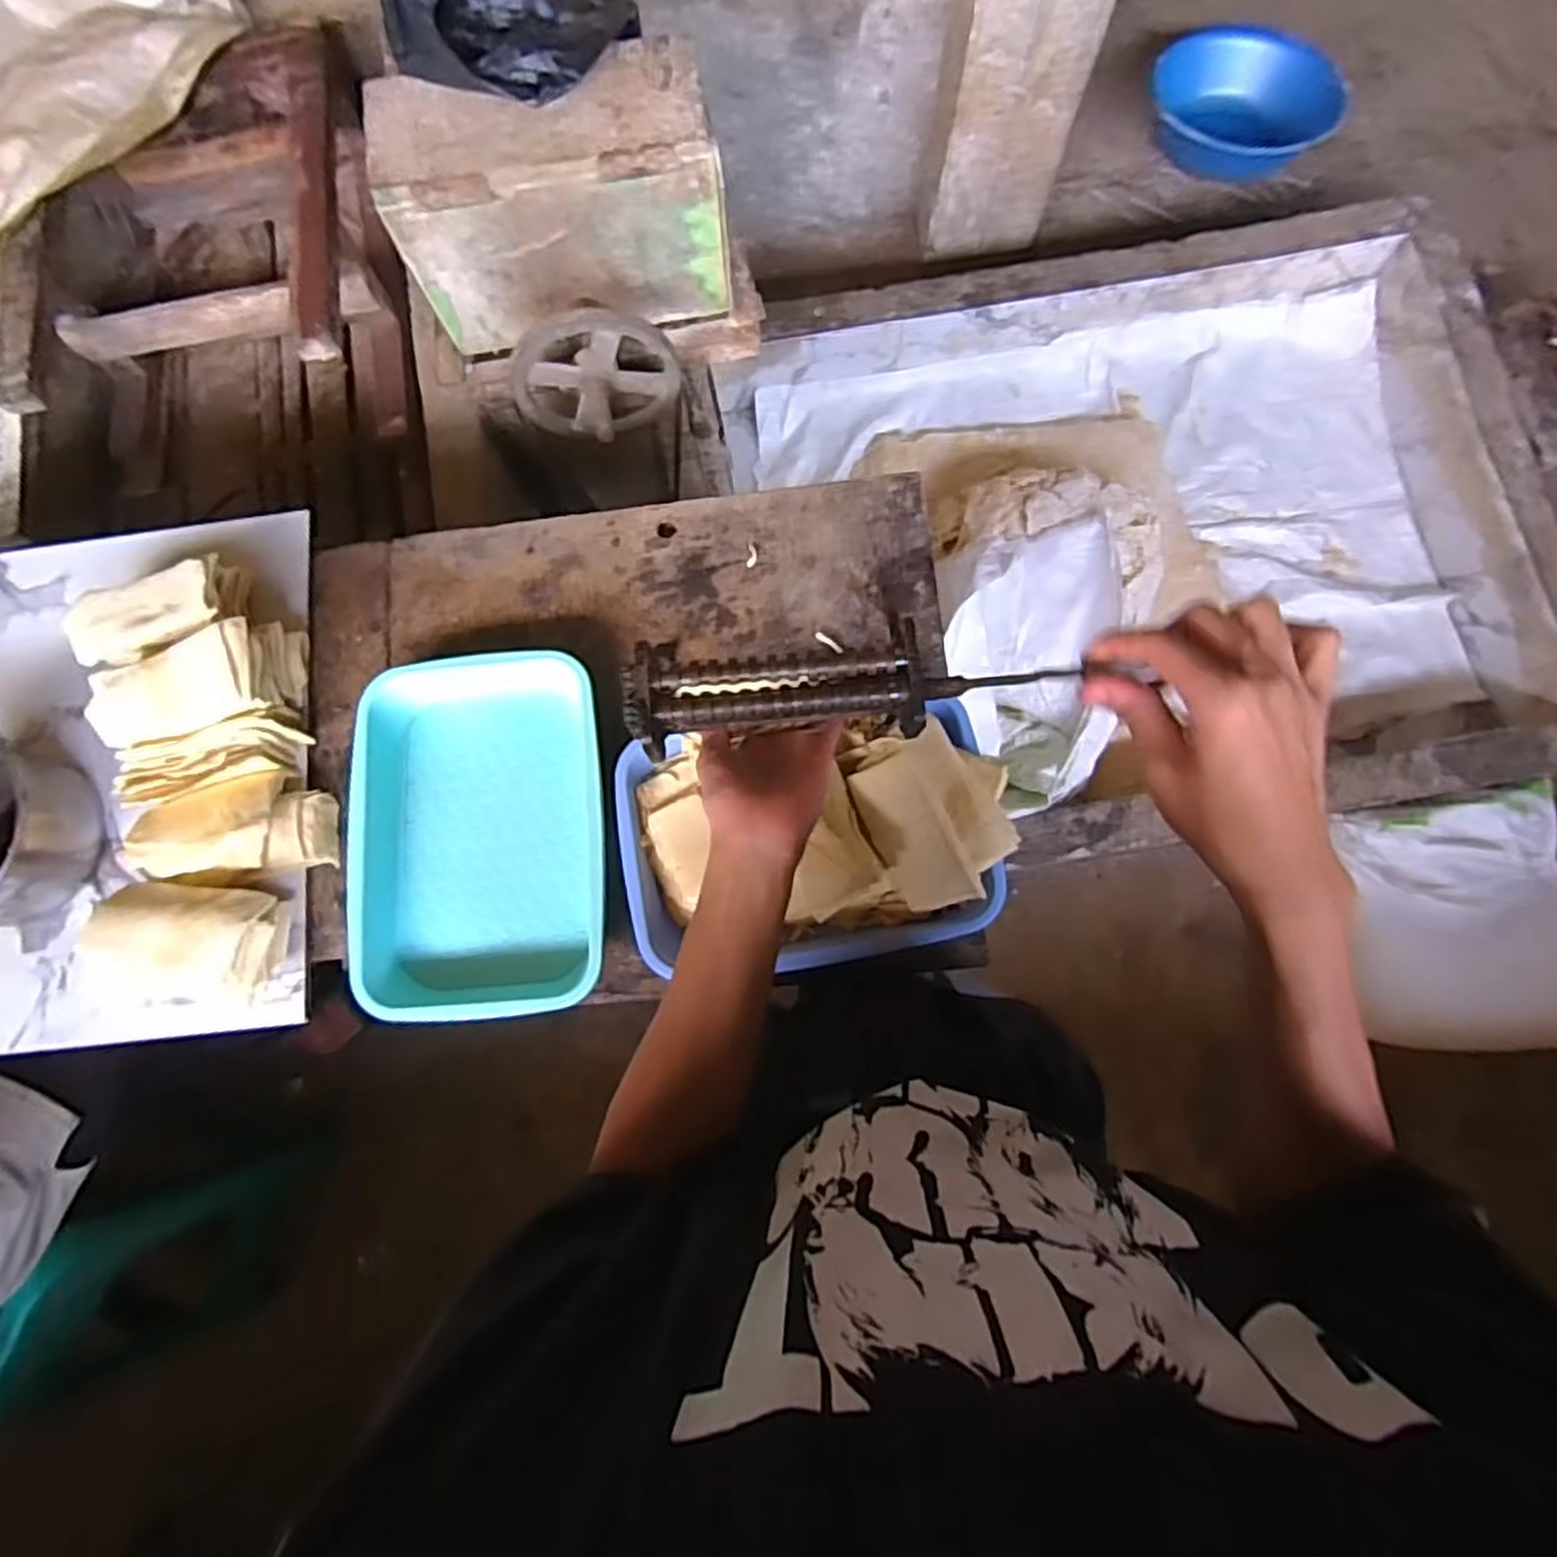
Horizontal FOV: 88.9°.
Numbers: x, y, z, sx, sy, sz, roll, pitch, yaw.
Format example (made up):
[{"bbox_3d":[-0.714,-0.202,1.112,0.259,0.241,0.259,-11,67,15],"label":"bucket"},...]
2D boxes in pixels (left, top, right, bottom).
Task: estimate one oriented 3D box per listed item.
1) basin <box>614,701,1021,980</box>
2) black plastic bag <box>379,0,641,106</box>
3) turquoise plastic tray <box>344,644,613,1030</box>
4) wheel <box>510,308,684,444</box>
[{"bbox_3d":[0.030,0.050,0.662,0.321,0.086,0.206,-9,79,-1],"label":"basin"},{"bbox_3d":[-0.270,-0.762,0.763,0.208,0.095,0.189,27,80,6],"label":"black plastic bag"},{"bbox_3d":[-0.262,0.044,0.699,0.219,0.054,0.313,-5,79,0],"label":"turquoise plastic tray"},{"bbox_3d":[-0.217,-0.450,0.955,0.194,0.189,0.094,-18,78,34],"label":"wheel"}]

